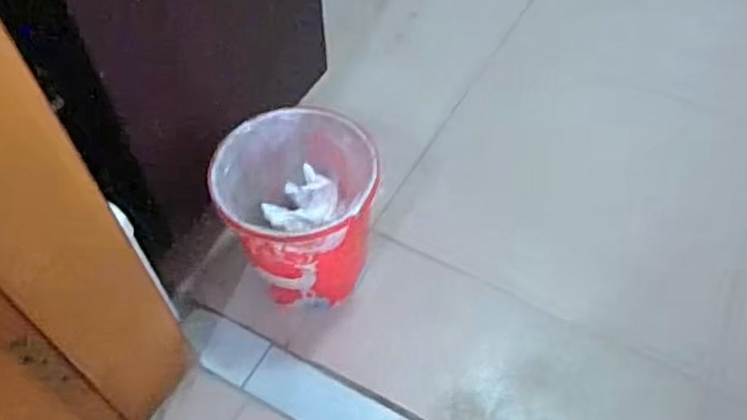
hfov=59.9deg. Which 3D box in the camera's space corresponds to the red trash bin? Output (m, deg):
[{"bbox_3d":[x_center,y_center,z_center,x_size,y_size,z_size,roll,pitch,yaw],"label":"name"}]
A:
[{"bbox_3d":[-0.107,0.011,1.041,0.240,0.257,0.245,-29,57,-17],"label":"red trash bin"}]

